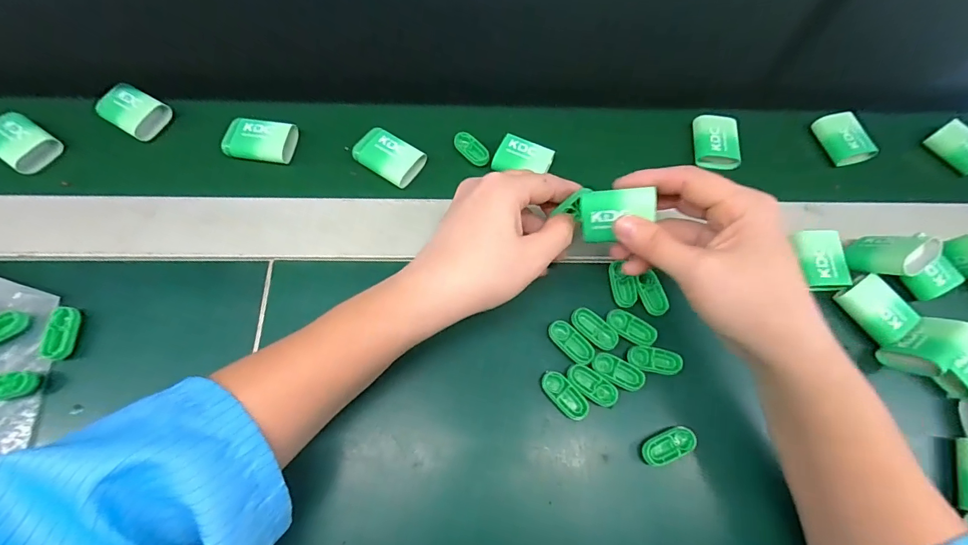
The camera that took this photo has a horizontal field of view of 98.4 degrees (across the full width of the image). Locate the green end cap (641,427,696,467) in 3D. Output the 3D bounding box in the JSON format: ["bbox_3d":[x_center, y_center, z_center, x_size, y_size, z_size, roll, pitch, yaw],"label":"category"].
[{"bbox_3d":[0.115,0.107,0.258,0.035,0.004,0.015,-26,74,-9],"label":"green end cap"}]

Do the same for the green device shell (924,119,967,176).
[{"bbox_3d":[0.402,-0.106,0.353,0.028,0.018,0.042,-31,74,-10],"label":"green device shell"}]

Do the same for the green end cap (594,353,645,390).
[{"bbox_3d":[0.088,0.064,0.271,0.034,0.004,0.015,27,73,8],"label":"green end cap"}]

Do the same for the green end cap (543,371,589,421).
[{"bbox_3d":[0.052,0.079,0.268,0.015,0.005,0.034,-41,77,-13],"label":"green end cap"}]

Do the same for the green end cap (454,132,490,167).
[{"bbox_3d":[-0.010,-0.100,0.340,0.017,0.005,0.035,-43,77,-13],"label":"green end cap"}]

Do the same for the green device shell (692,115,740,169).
[{"bbox_3d":[0.194,-0.110,0.350,0.034,0.017,0.042,4,71,1],"label":"green device shell"}]

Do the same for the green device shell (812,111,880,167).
[{"bbox_3d":[0.305,-0.115,0.353,0.028,0.019,0.047,-15,72,-6],"label":"green device shell"}]

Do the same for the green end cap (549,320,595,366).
[{"bbox_3d":[0.059,0.046,0.278,0.016,0.004,0.034,-42,77,-13],"label":"green end cap"}]

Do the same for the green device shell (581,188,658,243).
[{"bbox_3d":[0.081,-0.035,0.253,0.041,0.031,0.015,-1,24,18],"label":"green device shell"}]

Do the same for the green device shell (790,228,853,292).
[{"bbox_3d":[0.241,-0.009,0.298,0.030,0.011,0.043,-3,71,-2],"label":"green device shell"}]

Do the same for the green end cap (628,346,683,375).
[{"bbox_3d":[0.113,0.058,0.276,0.034,0.005,0.015,10,72,3],"label":"green end cap"}]

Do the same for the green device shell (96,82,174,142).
[{"bbox_3d":[-0.288,-0.131,0.342,0.048,0.018,0.036,26,73,8],"label":"green device shell"}]

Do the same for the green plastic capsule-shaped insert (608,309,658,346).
[{"bbox_3d":[0.100,0.037,0.282,0.034,0.004,0.017,30,74,9],"label":"green plastic capsule-shaped insert"}]

